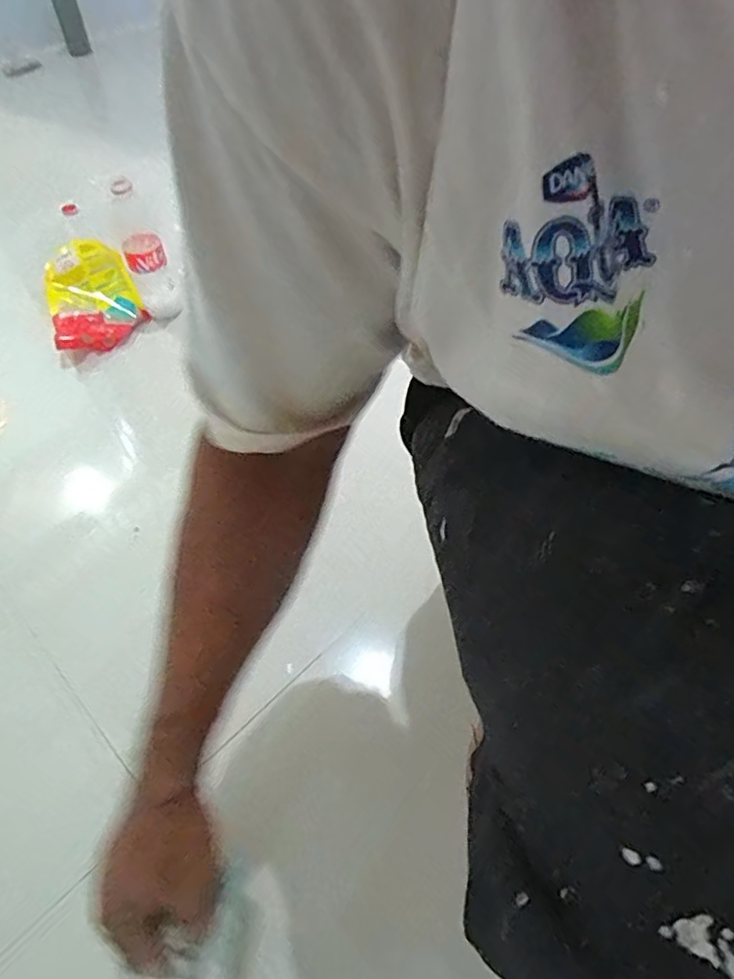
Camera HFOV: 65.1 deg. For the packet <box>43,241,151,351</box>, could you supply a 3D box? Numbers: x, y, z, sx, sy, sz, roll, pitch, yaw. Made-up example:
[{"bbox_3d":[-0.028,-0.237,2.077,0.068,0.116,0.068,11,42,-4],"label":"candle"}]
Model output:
[{"bbox_3d":[-0.476,-0.336,0.991,0.148,0.056,0.233,-22,57,-16],"label":"packet"}]

